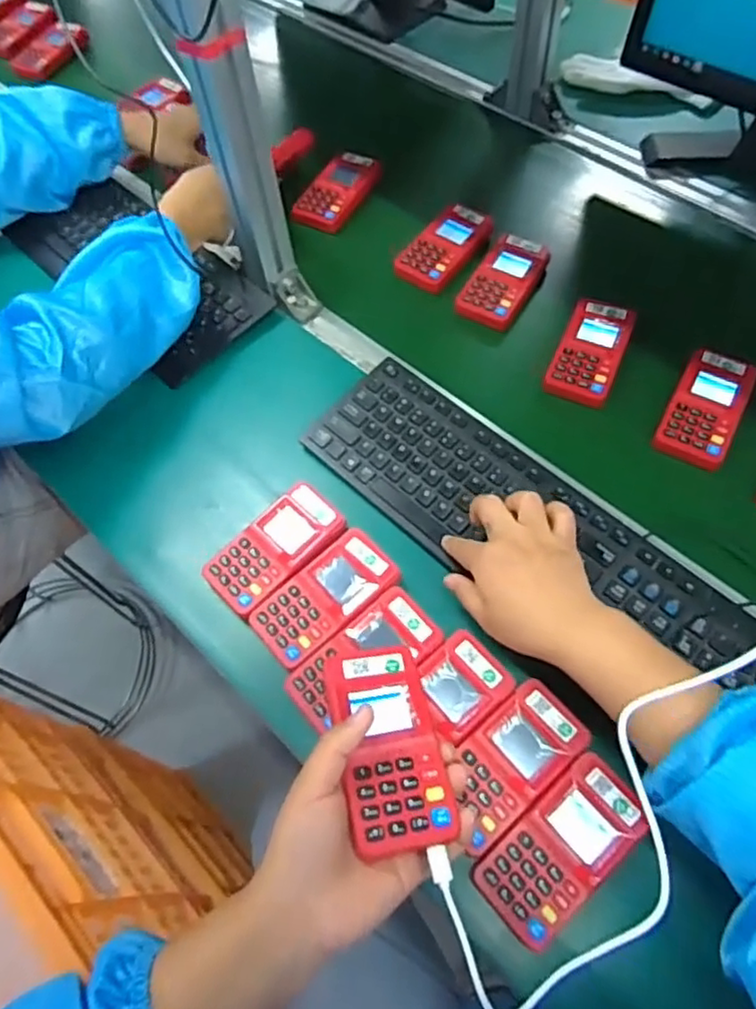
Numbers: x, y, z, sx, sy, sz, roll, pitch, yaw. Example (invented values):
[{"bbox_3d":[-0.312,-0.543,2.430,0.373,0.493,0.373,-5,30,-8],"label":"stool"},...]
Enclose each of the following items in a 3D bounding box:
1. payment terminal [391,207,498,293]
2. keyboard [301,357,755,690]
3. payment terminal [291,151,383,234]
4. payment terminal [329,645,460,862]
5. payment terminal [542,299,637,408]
[{"bbox_3d":[0.078,-0.296,0.747,0.065,0.024,0.126,34,68,20],"label":"payment terminal"},{"bbox_3d":[0.136,0.011,0.548,0.429,0.020,0.129,31,67,20],"label":"keyboard"},{"bbox_3d":[-0.048,-0.389,0.802,0.063,0.023,0.136,25,65,16],"label":"payment terminal"},{"bbox_3d":[0.007,0.142,0.392,0.055,0.016,0.121,-12,51,-3],"label":"payment terminal"},{"bbox_3d":[0.219,-0.158,0.662,0.062,0.021,0.120,21,64,15],"label":"payment terminal"}]

